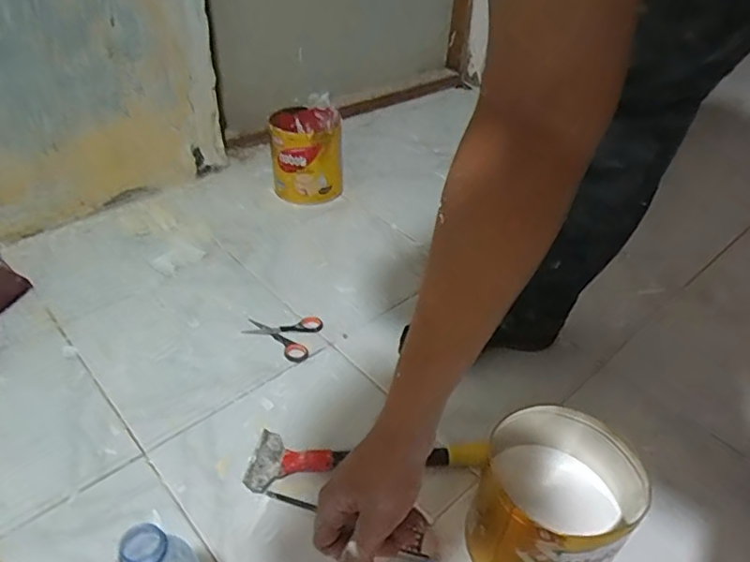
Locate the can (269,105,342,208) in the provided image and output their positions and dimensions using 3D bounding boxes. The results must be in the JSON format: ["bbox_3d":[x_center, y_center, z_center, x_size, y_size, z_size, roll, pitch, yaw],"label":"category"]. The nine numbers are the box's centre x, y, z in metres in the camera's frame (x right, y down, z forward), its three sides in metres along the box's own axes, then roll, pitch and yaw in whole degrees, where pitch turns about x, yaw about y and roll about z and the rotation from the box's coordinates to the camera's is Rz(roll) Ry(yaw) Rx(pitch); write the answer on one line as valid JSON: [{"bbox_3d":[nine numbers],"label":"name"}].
[{"bbox_3d":[-0.139,-0.257,1.151,0.145,0.158,0.137,1,40,-3],"label":"can"}]

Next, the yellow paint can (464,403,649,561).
[{"bbox_3d":[0.179,0.237,0.584,0.143,0.154,0.144,2,39,-2],"label":"yellow paint can"}]

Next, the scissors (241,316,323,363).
[{"bbox_3d":[-0.146,0.078,0.866,0.113,0.005,0.093,13,41,11],"label":"scissors"}]

